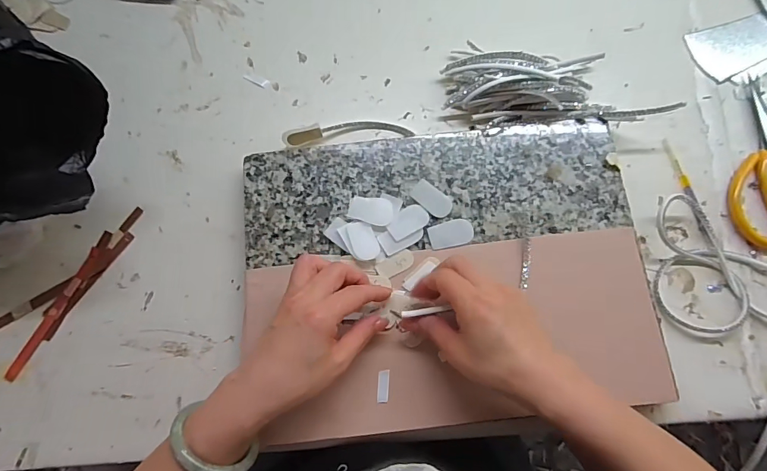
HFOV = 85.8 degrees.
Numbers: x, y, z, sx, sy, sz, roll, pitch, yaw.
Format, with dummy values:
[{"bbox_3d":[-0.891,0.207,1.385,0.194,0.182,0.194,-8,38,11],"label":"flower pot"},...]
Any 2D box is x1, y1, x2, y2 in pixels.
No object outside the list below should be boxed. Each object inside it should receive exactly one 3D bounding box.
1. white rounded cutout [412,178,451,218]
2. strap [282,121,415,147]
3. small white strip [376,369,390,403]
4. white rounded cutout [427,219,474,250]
[{"bbox_3d":[0.048,-0.036,0.409,0.042,0.004,0.024,38,80,11],"label":"white rounded cutout"},{"bbox_3d":[-0.039,-0.115,0.447,0.135,0.017,0.025,-8,75,0],"label":"strap"},{"bbox_3d":[0.000,0.135,0.369,0.011,0.004,0.027,3,76,3],"label":"small white strip"},{"bbox_3d":[0.066,-0.002,0.399,0.042,0.004,0.025,-12,75,-1],"label":"white rounded cutout"}]

